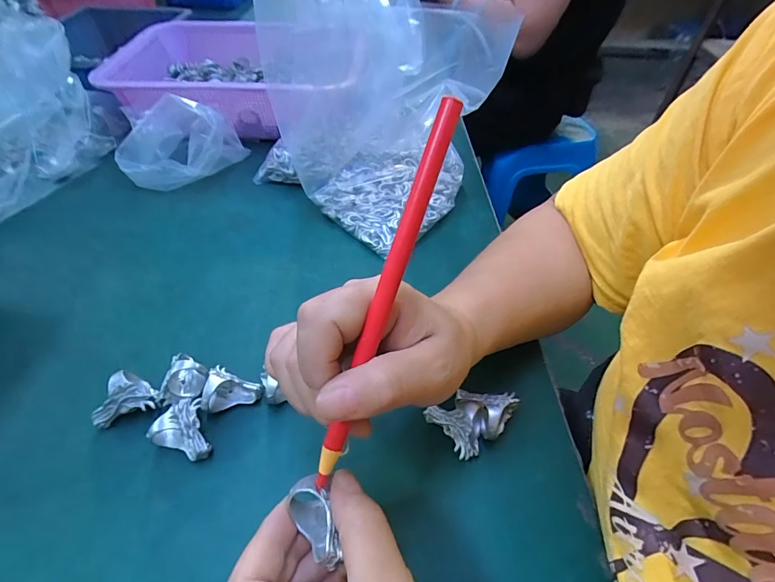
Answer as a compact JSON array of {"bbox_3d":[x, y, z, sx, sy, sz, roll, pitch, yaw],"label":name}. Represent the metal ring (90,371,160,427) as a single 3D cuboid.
[{"bbox_3d":[-0.179,0.072,0.274,0.037,0.026,0.028,-16,50,-14],"label":"metal ring"}]

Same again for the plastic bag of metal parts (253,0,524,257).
[{"bbox_3d":[-0.014,-0.179,0.386,0.161,0.184,0.209,-23,52,-20],"label":"plastic bag of metal parts"}]

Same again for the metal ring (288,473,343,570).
[{"bbox_3d":[-0.032,0.102,0.178,0.016,0.019,0.034,-16,50,-14],"label":"metal ring"}]

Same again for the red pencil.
[{"bbox_3d":[-0.002,0.007,0.167,0.008,0.169,0.008,22,8,18],"label":"red pencil"}]

